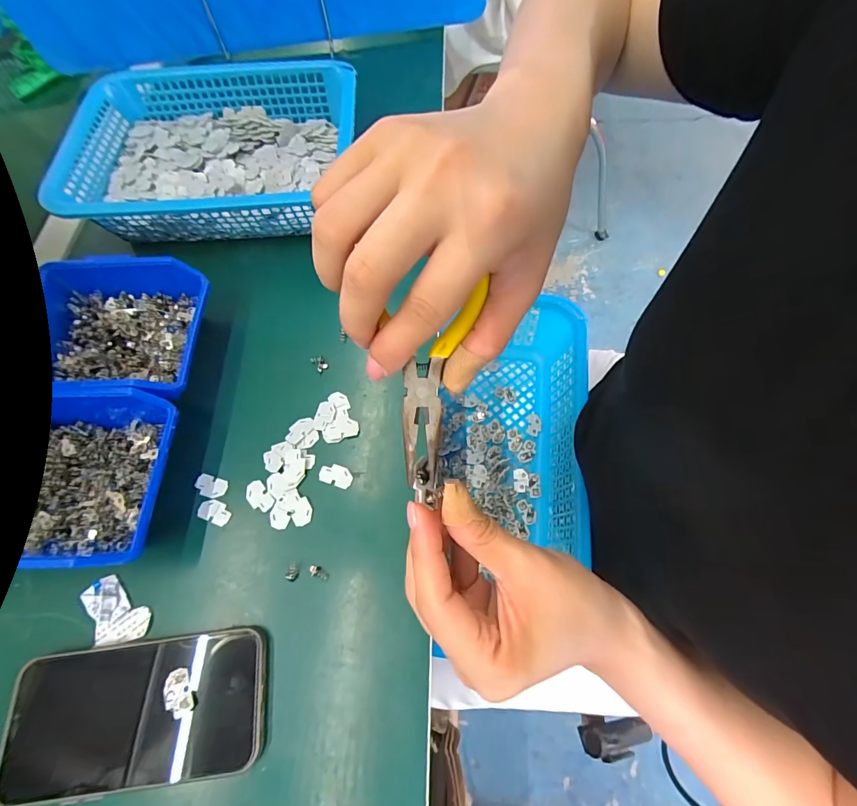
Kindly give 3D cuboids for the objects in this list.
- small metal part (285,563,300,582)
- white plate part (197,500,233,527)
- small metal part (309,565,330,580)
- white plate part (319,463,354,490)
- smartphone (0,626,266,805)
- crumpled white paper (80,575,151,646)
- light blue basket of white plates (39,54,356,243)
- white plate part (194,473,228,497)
[{"bbox_3d":[-0.099,0.124,0.293,0.009,0.004,0.012,20,69,11],"label":"small metal part"},{"bbox_3d":[-0.167,0.085,0.314,0.026,0.004,0.016,17,69,9],"label":"white plate part"},{"bbox_3d":[-0.080,0.123,0.293,0.015,0.004,0.008,13,68,8],"label":"small metal part"},{"bbox_3d":[-0.073,0.057,0.320,0.027,0.004,0.016,18,69,10],"label":"white plate part"},{"bbox_3d":[-0.188,0.198,0.256,0.159,0.010,0.080,-8,67,-1],"label":"smartphone"},{"bbox_3d":[-0.222,0.146,0.287,0.034,0.007,0.048,-27,68,-9],"label":"crumpled white paper"},{"bbox_3d":[-0.226,-0.266,0.428,0.289,0.060,0.225,0,67,3],"label":"light blue basket of white plates"},{"bbox_3d":[-0.175,0.067,0.324,0.027,0.004,0.016,15,68,9],"label":"white plate part"}]

